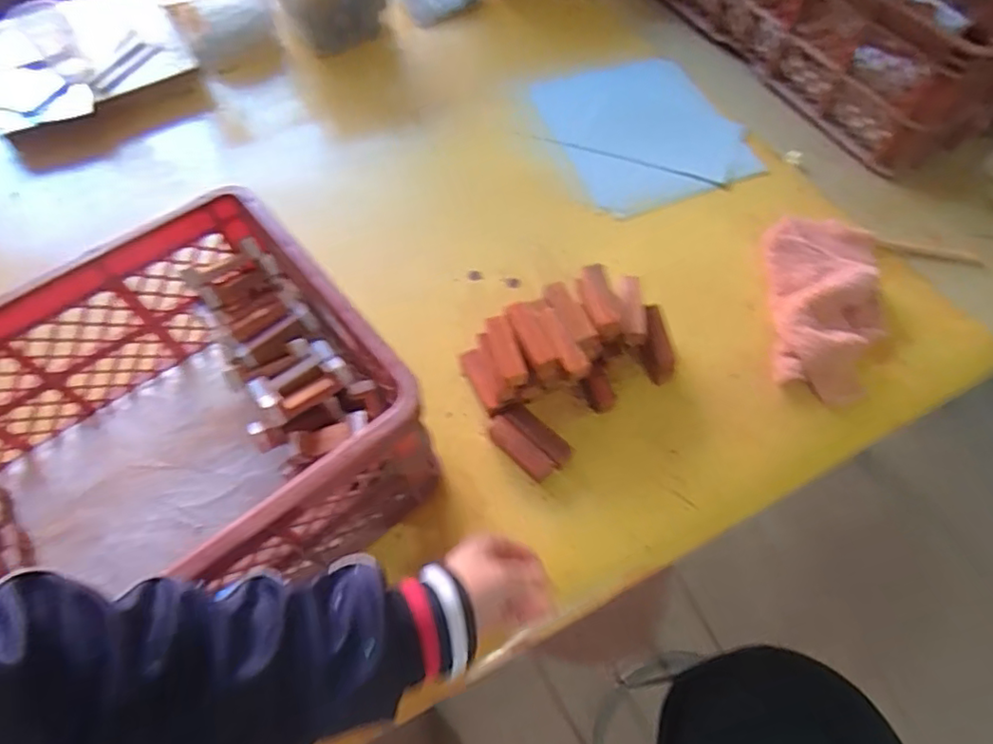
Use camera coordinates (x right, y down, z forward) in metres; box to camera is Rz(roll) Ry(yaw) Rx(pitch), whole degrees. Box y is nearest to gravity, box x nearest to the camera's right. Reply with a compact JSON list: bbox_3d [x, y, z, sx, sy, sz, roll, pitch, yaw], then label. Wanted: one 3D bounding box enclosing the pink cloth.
[{"bbox_3d":[0.383,-0.090,0.692,0.127,0.032,0.256,11,61,7],"label":"pink cloth"}]

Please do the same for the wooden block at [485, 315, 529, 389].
[{"bbox_3d":[0.008,-0.024,0.624,0.025,0.019,0.081,-18,62,-10],"label":"wooden block"}]

